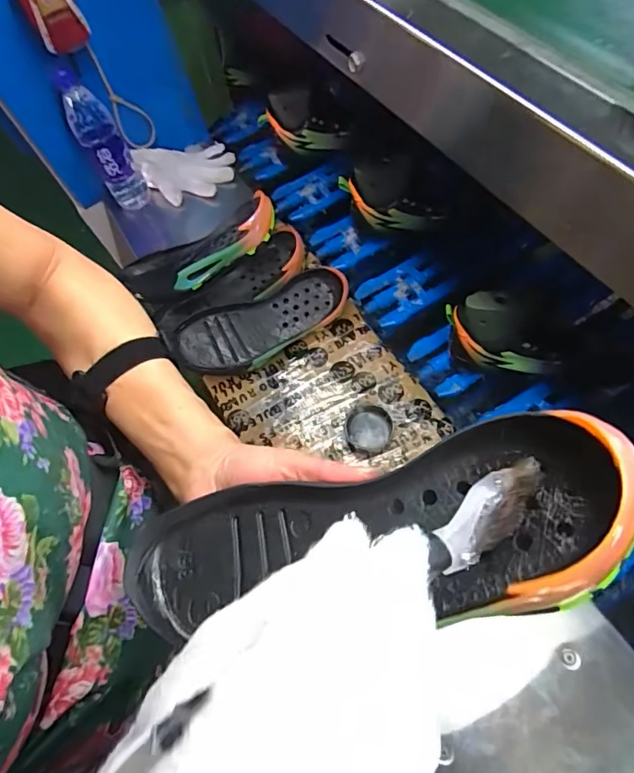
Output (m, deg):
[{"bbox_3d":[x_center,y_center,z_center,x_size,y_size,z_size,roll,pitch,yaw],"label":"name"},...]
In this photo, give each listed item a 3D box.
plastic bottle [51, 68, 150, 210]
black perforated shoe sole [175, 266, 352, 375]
[{"bbox_3d":[-0.351,-0.396,0.810,0.073,0.217,0.060,-25,65,-10],"label":"plastic bottle"},{"bbox_3d":[-0.077,-0.084,0.689,0.236,0.045,0.093,-21,90,-5],"label":"black perforated shoe sole"}]

